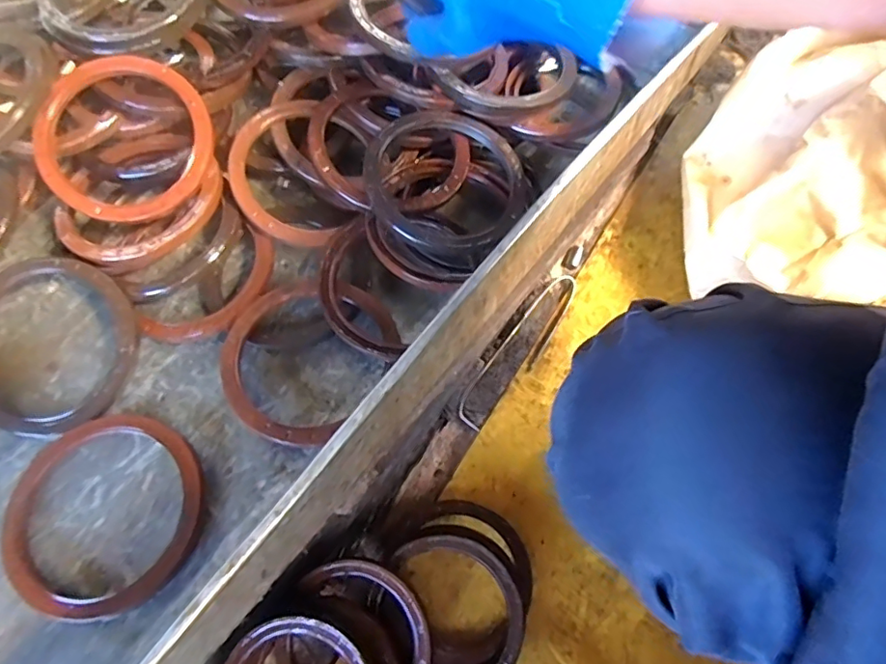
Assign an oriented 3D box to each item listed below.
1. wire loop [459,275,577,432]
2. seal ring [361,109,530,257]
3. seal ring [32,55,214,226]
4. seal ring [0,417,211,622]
[{"bbox_3d":[0.092,0.018,0.639,0.043,0.009,0.220,38,73,4],"label":"wire loop"},{"bbox_3d":[0.004,-0.145,0.532,0.159,0.024,0.158,5,71,-14],"label":"seal ring"},{"bbox_3d":[-0.296,-0.179,0.511,0.151,0.015,0.151,1,83,-8],"label":"seal ring"},{"bbox_3d":[-0.277,0.149,0.448,0.162,0.019,0.151,0,67,0],"label":"seal ring"}]

